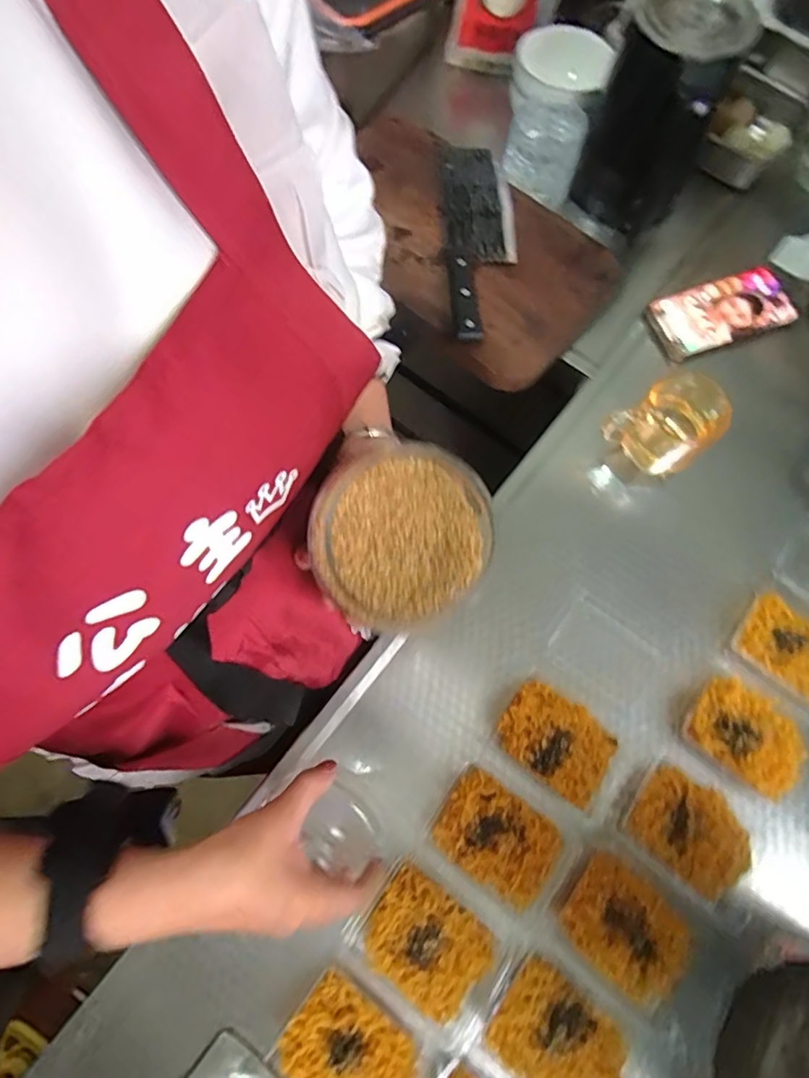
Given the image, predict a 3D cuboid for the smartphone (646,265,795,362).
[{"bbox_3d":[0.356,-0.257,0.627,0.159,0.015,0.078,-21,75,-7],"label":"smartphone"}]

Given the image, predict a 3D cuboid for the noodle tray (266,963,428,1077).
[{"bbox_3d":[-0.040,0.396,0.420,0.108,0.024,0.087,35,75,9],"label":"noodle tray"}]

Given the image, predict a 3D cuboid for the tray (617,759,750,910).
[{"bbox_3d":[0.236,0.244,0.463,0.098,0.018,0.075,39,76,10],"label":"tray"}]

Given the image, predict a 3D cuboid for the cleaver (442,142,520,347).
[{"bbox_3d":[0.085,-0.339,0.619,0.076,0.021,0.276,0,73,-1],"label":"cleaver"}]

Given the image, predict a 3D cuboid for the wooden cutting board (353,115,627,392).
[{"bbox_3d":[0.061,-0.334,0.632,0.342,0.021,0.221,38,76,10],"label":"wooden cutting board"}]

